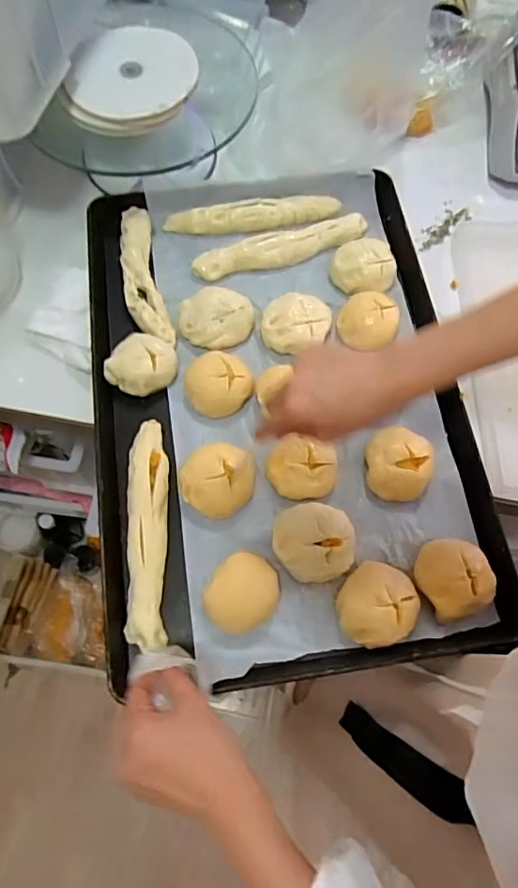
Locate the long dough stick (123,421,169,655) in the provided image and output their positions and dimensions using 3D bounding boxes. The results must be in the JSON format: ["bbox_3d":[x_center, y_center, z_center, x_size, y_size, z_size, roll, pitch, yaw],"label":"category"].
[{"bbox_3d":[-0.113,0.084,0.546,0.041,0.019,0.228,-2,68,-1],"label":"long dough stick"}]

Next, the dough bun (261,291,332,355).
[{"bbox_3d":[0.045,-0.144,0.630,0.074,0.042,0.080,0,68,0],"label":"dough bun"}]

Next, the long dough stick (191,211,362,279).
[{"bbox_3d":[0.028,-0.248,0.674,0.222,0.020,0.038,-15,69,-6],"label":"long dough stick"}]

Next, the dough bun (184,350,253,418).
[{"bbox_3d":[-0.045,-0.072,0.595,0.072,0.034,0.078,-4,68,-2],"label":"dough bun"}]

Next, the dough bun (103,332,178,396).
[{"bbox_3d":[-0.129,-0.089,0.602,0.072,0.027,0.068,0,68,0],"label":"dough bun"}]

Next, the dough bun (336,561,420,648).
[{"bbox_3d":[0.114,0.152,0.515,0.070,0.036,0.078,36,72,13],"label":"dough bun"}]

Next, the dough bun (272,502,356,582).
[{"bbox_3d":[0.055,0.098,0.537,0.080,0.035,0.072,-2,68,-1],"label":"dough bun"}]

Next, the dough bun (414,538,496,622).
[{"bbox_3d":[0.189,0.128,0.523,0.066,0.039,0.070,0,68,0],"label":"dough bun"}]

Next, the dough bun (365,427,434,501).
[{"bbox_3d":[0.148,0.019,0.565,0.072,0.040,0.077,-3,68,-2],"label":"dough bun"}]

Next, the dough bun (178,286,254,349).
[{"bbox_3d":[-0.049,-0.147,0.622,0.083,0.028,0.063,-13,69,-6],"label":"dough bun"}]

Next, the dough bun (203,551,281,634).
[{"bbox_3d":[-0.017,0.144,0.518,0.066,0.039,0.075,30,71,11],"label":"dough bun"}]

